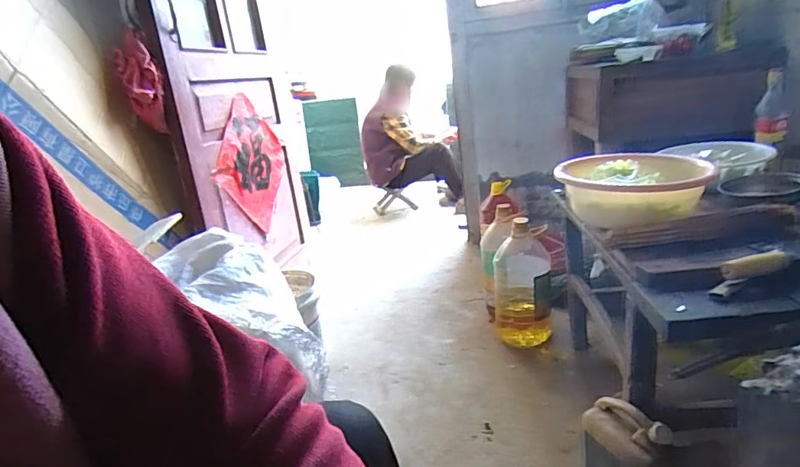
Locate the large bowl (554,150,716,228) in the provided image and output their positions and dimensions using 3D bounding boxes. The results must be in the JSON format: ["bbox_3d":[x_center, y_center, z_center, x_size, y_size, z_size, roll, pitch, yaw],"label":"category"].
[{"bbox_3d":[0.465,-0.080,1.003,0.276,0.109,0.281,1,20,26],"label":"large bowl"}]

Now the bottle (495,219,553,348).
[{"bbox_3d":[0.357,0.140,1.448,0.158,0.350,0.123,-5,18,10],"label":"bottle"}]

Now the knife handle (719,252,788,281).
[{"bbox_3d":[0.525,0.046,0.726,0.102,0.022,0.018,-11,18,-9],"label":"knife handle"}]

